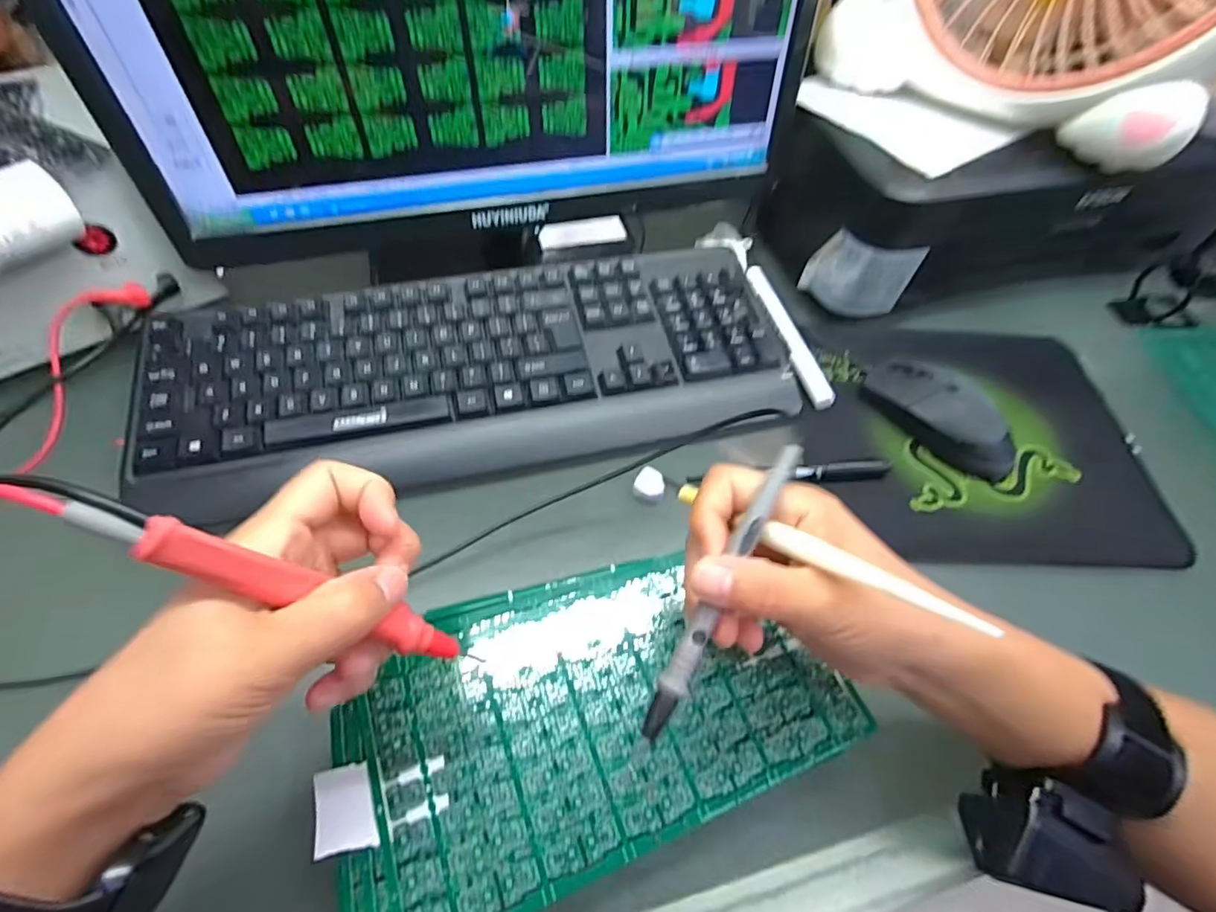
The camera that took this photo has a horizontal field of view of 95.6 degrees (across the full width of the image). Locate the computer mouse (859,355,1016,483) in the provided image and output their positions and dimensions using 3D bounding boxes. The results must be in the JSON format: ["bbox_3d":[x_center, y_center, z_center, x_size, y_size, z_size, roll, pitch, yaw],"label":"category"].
[{"bbox_3d":[0.237,-0.031,0.394,0.049,0.037,0.113,-28,63,-20],"label":"computer mouse"}]

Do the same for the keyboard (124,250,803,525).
[{"bbox_3d":[-0.084,-0.061,0.389,0.435,0.039,0.157,-11,58,-10],"label":"keyboard"}]

